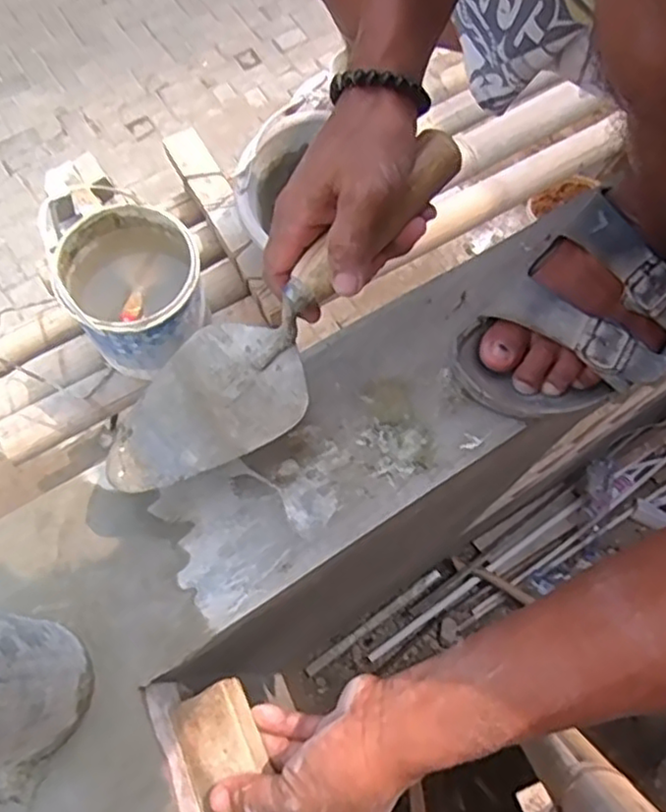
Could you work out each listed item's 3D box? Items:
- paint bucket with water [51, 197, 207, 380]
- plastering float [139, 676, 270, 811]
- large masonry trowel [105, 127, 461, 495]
[{"bbox_3d":[-0.272,-0.158,0.956,0.173,0.165,0.188,1,68,-2],"label":"paint bucket with water"},{"bbox_3d":[-0.059,0.234,0.387,0.052,0.055,0.155,-17,68,-8],"label":"plastering float"},{"bbox_3d":[-0.026,-0.051,0.409,0.268,0.042,0.081,-45,76,1],"label":"large masonry trowel"}]

